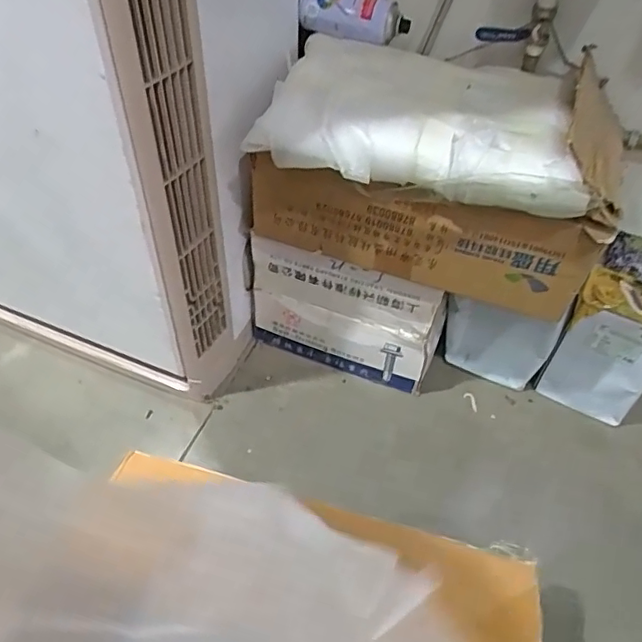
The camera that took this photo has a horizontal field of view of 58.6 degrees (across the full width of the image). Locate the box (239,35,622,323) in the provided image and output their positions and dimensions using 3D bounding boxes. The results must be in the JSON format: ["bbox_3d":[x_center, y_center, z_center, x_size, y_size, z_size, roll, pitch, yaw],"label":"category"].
[{"bbox_3d":[0.168,-0.233,0.889,0.496,0.258,0.324,14,53,9],"label":"box"}]

